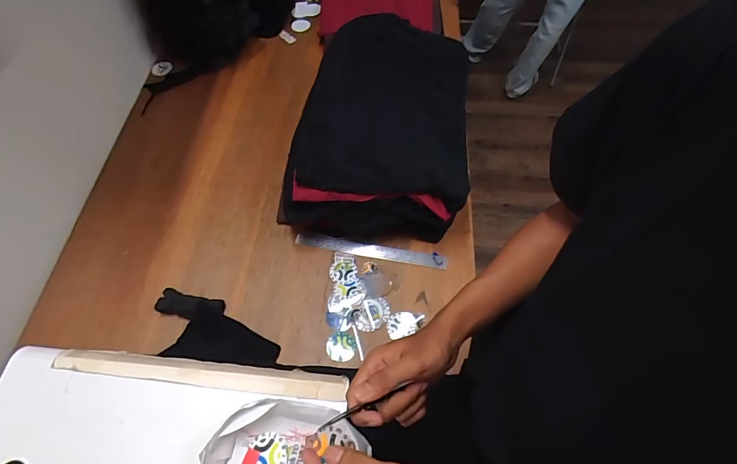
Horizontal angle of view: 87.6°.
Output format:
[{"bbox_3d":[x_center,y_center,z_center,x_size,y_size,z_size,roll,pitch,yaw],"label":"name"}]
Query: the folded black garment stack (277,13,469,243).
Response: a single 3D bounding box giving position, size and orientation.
[{"bbox_3d":[0.038,-0.234,0.881,0.360,0.156,0.527,8,63,5],"label":"folded black garment stack"}]

